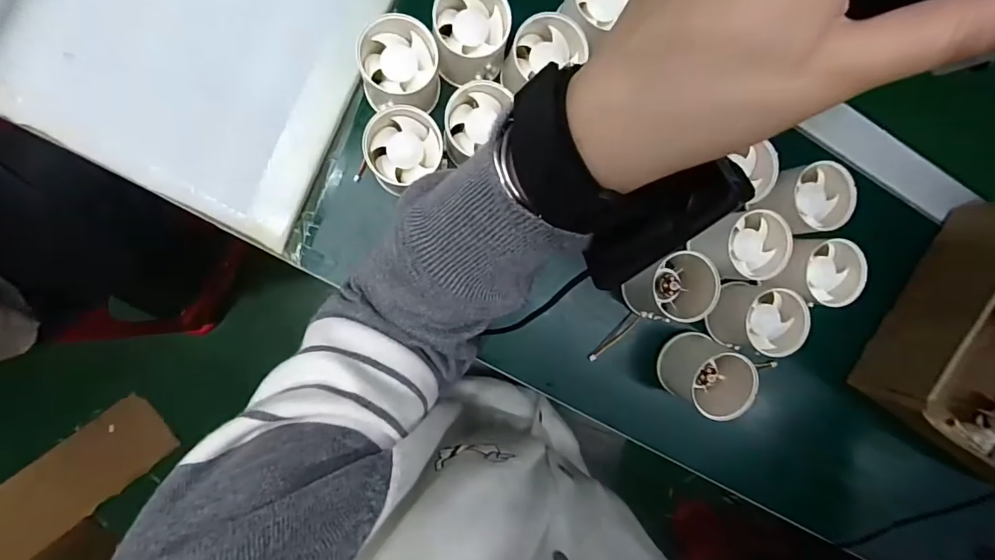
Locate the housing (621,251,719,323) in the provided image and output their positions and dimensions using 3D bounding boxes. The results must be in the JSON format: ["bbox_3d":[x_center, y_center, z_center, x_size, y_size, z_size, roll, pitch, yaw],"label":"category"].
[{"bbox_3d":[0.134,0.007,0.347,0.053,0.051,0.054,0,92,-8],"label":"housing"}]

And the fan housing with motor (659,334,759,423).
[{"bbox_3d":[0.162,0.073,0.354,0.052,0.056,0.054,0,92,-8],"label":"fan housing with motor"}]

